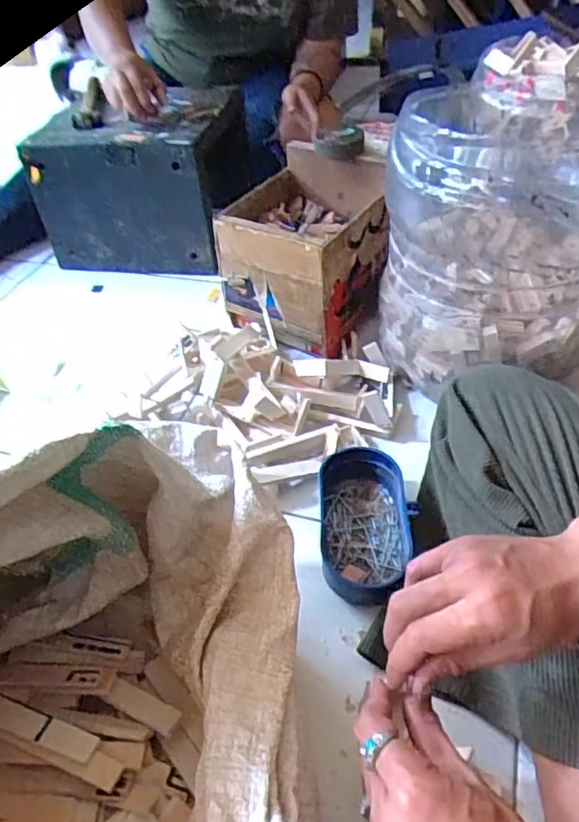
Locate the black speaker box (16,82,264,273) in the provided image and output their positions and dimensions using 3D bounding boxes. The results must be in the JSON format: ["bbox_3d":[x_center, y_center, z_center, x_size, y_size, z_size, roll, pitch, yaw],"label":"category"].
[{"bbox_3d":[-0.226,-0.369,0.959,0.271,0.217,0.228,6,44,11],"label":"black speaker box"}]

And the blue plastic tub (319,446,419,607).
[{"bbox_3d":[0.076,0.107,0.578,0.090,0.045,0.152,-2,43,3],"label":"blue plastic tub"}]

